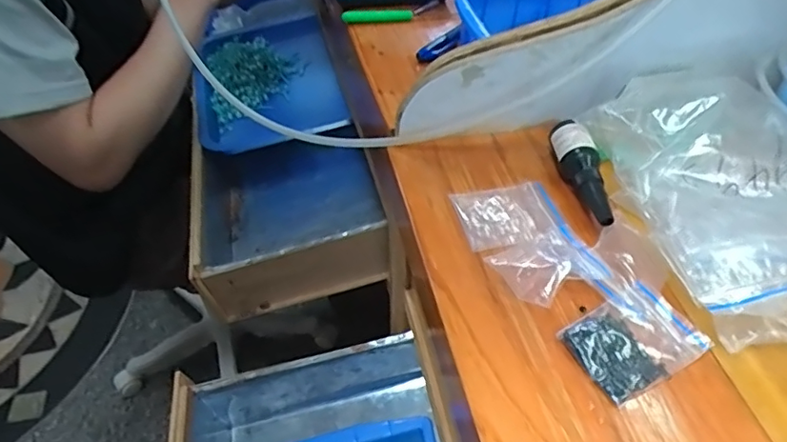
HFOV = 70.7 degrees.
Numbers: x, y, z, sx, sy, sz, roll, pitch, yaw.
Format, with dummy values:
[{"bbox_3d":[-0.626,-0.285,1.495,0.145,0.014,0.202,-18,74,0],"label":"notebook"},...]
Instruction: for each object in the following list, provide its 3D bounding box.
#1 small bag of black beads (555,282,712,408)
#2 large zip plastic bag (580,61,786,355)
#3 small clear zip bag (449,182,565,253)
[{"bbox_3d":[0.130,0.064,0.301,0.069,0.005,0.048,-23,52,-21],"label":"small bag of black beads"},{"bbox_3d":[0.222,-0.010,0.336,0.143,0.060,0.200,-6,48,-6],"label":"large zip plastic bag"},{"bbox_3d":[0.075,-0.004,0.360,0.064,0.005,0.048,-11,48,-11],"label":"small clear zip bag"}]

